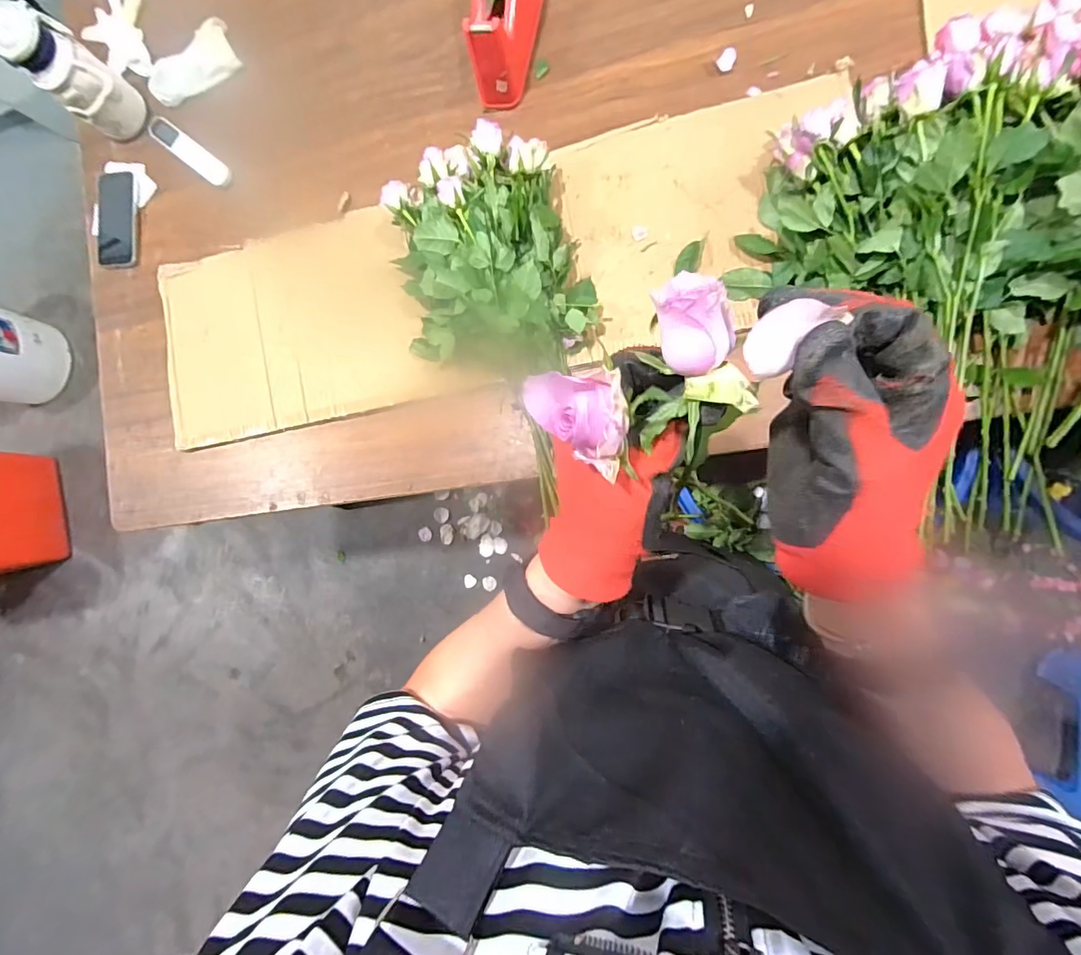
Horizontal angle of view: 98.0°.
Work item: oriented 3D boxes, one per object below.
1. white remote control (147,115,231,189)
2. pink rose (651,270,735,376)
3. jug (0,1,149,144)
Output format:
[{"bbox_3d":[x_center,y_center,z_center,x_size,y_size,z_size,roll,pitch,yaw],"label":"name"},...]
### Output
[{"bbox_3d":[-0.644,-0.598,0.855,0.202,0.015,0.042,38,96,10],"label":"white remote control"},{"bbox_3d":[0.070,-0.072,0.204,0.027,0.046,0.029,12,53,33],"label":"pink rose"},{"bbox_3d":[-0.801,-0.692,0.819,0.125,0.166,0.105,40,92,14],"label":"jug"}]

